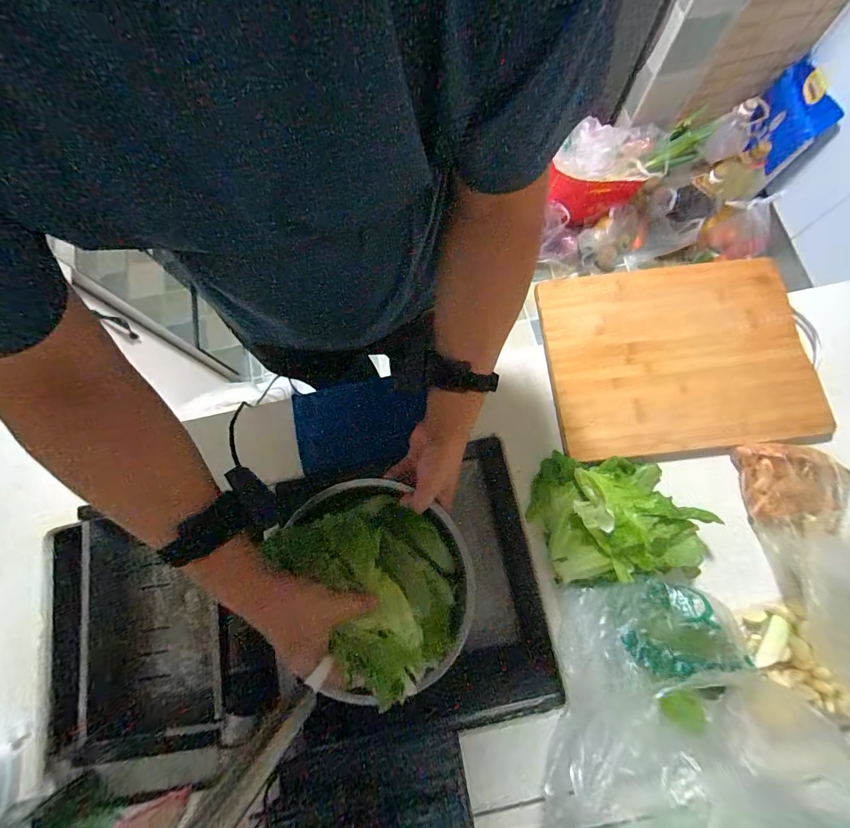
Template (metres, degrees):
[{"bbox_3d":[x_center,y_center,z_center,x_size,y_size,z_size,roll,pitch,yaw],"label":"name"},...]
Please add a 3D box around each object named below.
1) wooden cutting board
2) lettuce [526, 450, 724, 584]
[{"bbox_3d":[0.387,-0.092,0.592,0.384,0.021,0.290,-6,76,1],"label":"wooden cutting board"},{"bbox_3d":[0.259,0.141,0.517,0.205,0.065,0.161,3,77,3],"label":"lettuce"}]

